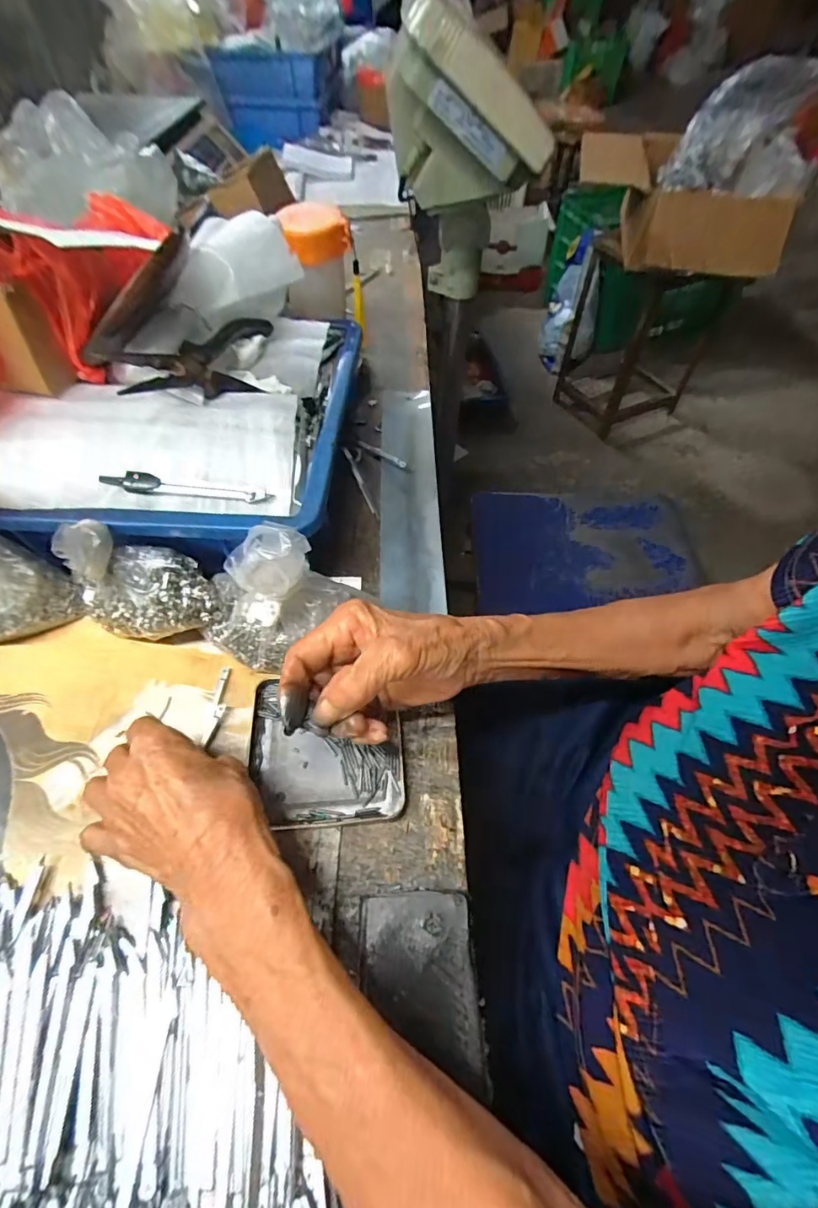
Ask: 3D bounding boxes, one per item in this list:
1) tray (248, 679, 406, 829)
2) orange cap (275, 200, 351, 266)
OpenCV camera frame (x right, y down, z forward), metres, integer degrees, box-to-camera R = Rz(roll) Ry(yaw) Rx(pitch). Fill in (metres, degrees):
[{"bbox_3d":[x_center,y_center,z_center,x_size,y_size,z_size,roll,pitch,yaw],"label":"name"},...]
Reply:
[{"bbox_3d":[-0.053,0.094,0.317,0.095,0.009,0.094,-4,56,-3],"label":"tray"},{"bbox_3d":[-0.098,-0.384,0.506,0.069,0.040,0.069,-13,57,-9],"label":"orange cap"}]

